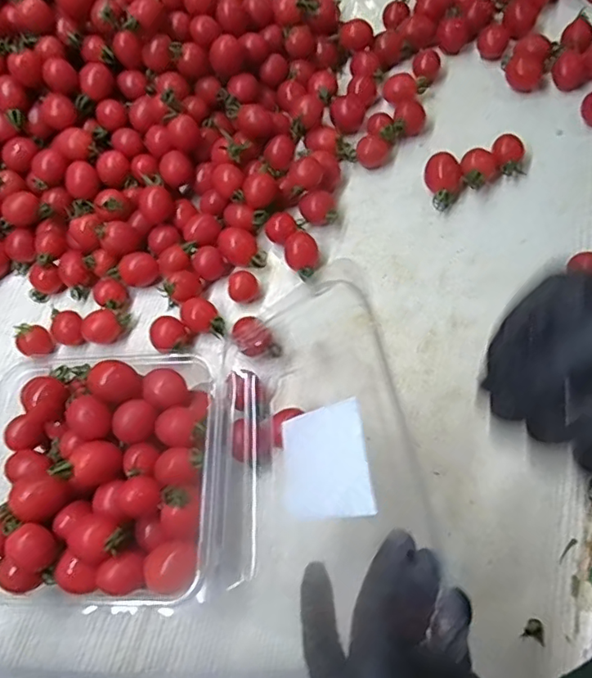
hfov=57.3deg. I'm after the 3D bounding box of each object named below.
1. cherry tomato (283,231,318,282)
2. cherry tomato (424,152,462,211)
[{"bbox_3d":[0.004,-0.070,0.449,0.028,0.023,0.034,-7,67,6],"label":"cherry tomato"},{"bbox_3d":[0.123,-0.133,0.457,0.030,0.026,0.041,11,70,14],"label":"cherry tomato"}]

